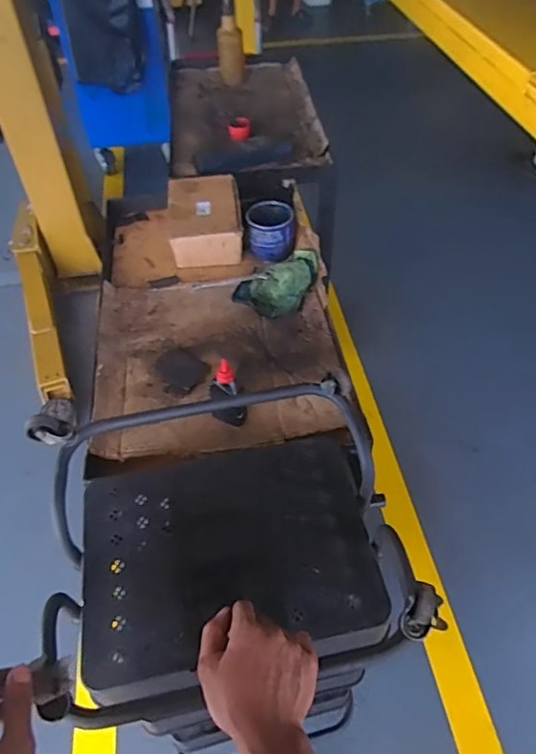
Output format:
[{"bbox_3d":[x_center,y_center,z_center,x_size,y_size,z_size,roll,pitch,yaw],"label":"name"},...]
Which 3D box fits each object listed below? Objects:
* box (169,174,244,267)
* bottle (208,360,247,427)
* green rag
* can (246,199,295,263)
[{"bbox_3d":[-0.147,-0.370,1.251,0.165,0.084,0.248,-7,50,-4],"label":"box"},{"bbox_3d":[-0.067,0.028,0.861,0.056,0.116,0.035,24,54,20],"label":"bottle"},{"bbox_3d":[0.020,-0.197,1.110,0.185,0.050,0.157,-19,52,-15],"label":"green rag"},{"bbox_3d":[0.004,-0.331,1.209,0.110,0.098,0.116,-1,49,1],"label":"can"}]

